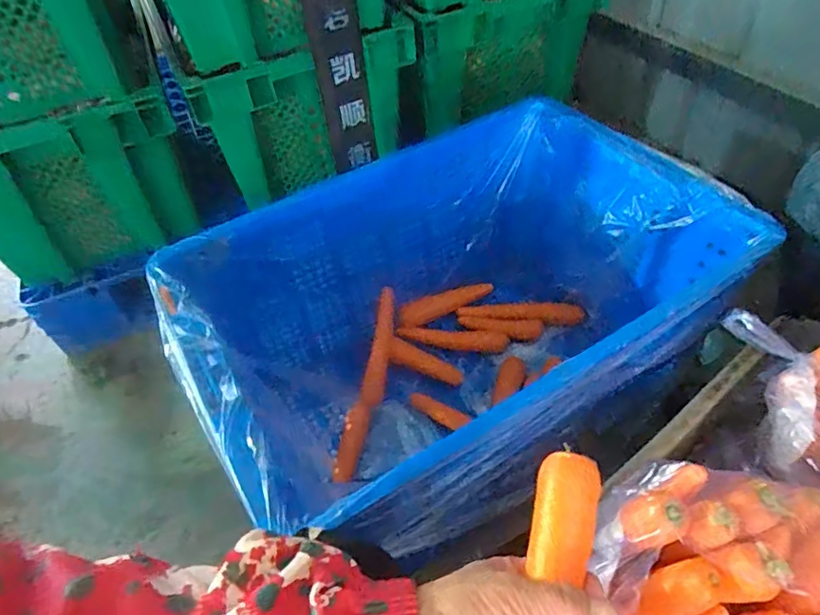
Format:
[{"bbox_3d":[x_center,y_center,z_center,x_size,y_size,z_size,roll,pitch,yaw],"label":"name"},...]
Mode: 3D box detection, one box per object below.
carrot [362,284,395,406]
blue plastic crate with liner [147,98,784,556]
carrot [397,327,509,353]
[{"bbox_3d":[-0.044,0.060,0.811,0.028,0.028,0.185,4,65,9],"label":"carrot"},{"bbox_3d":[0.048,0.039,0.666,0.548,0.324,0.389,-28,52,-18],"label":"blue plastic crate with liner"},{"bbox_3d":[0.070,0.045,0.853,0.168,0.039,0.034,0,49,6],"label":"carrot"}]

